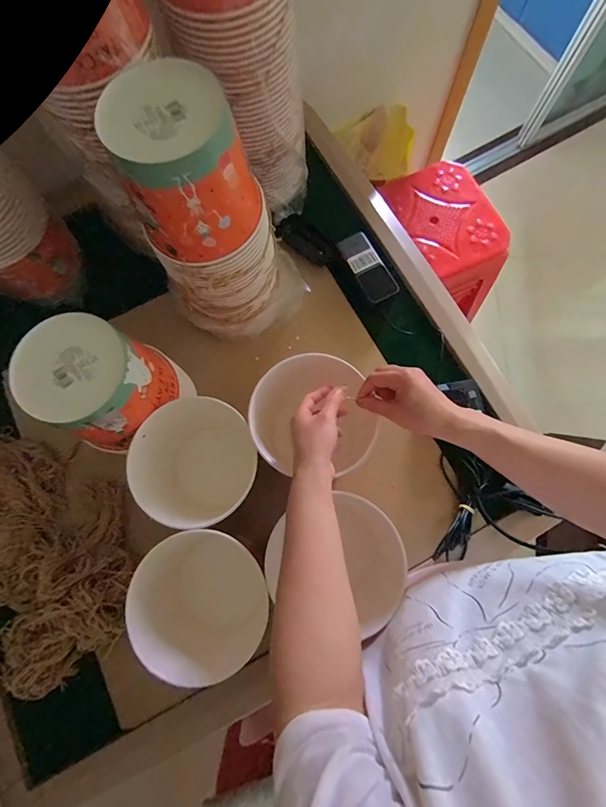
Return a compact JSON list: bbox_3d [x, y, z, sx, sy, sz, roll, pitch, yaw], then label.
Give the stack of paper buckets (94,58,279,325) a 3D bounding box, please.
[{"bbox_3d":[-0.116,-0.239,0.495,0.144,0.285,0.152,-15,76,-2],"label":"stack of paper buckets"}]

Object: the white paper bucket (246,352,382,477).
[{"bbox_3d":[0.019,0.030,0.528,0.162,0.148,0.160,0,76,2],"label":"white paper bucket"}]

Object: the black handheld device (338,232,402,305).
[{"bbox_3d":[0.110,-0.227,0.620,0.052,0.013,0.119,-32,88,-4],"label":"black handheld device"}]

